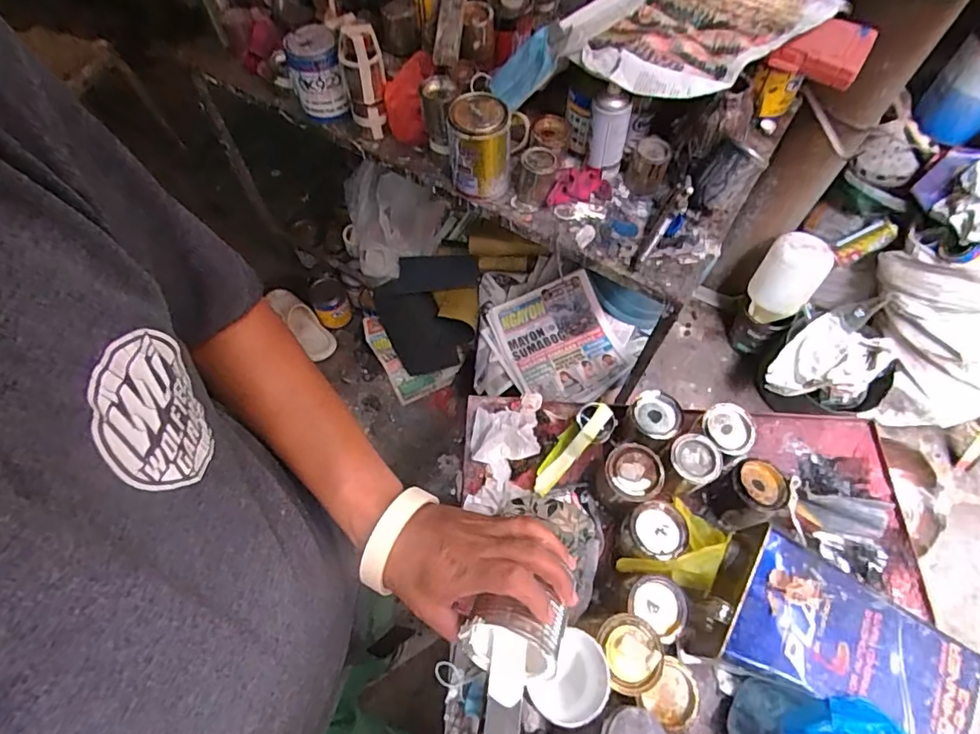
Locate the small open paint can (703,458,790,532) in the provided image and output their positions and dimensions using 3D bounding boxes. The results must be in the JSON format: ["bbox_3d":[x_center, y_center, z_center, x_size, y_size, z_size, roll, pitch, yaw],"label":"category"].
[{"bbox_3d":[0.339,0.170,0.704,0.082,0.078,0.071,-26,63,-13],"label":"small open paint can"}]

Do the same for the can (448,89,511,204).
[{"bbox_3d":[-0.017,-0.369,0.911,0.098,0.146,0.104,0,61,1],"label":"can"}]

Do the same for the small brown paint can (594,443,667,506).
[{"bbox_3d":[0.184,0.145,0.696,0.072,0.066,0.072,0,61,1],"label":"small brown paint can"}]

